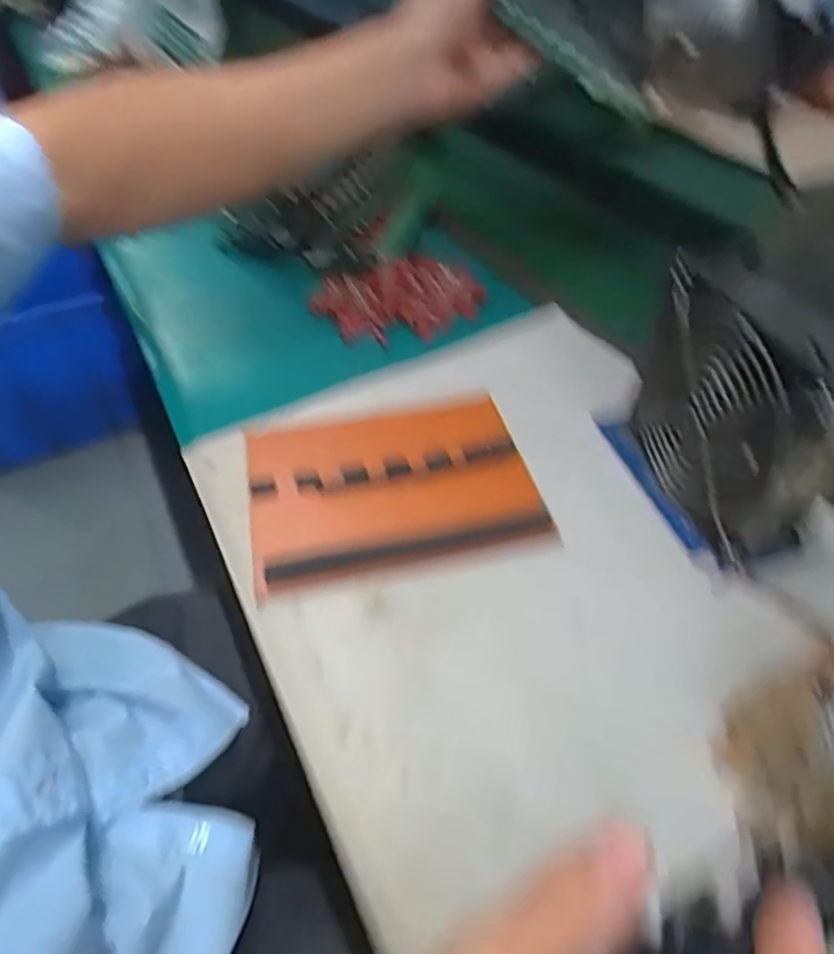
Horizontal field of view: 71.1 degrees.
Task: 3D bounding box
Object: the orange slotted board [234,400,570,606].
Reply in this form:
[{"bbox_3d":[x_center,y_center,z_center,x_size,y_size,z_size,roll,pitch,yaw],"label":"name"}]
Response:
[{"bbox_3d":[-0.016,0.002,0.360,0.168,0.005,0.135,-11,50,-8],"label":"orange slotted board"}]

